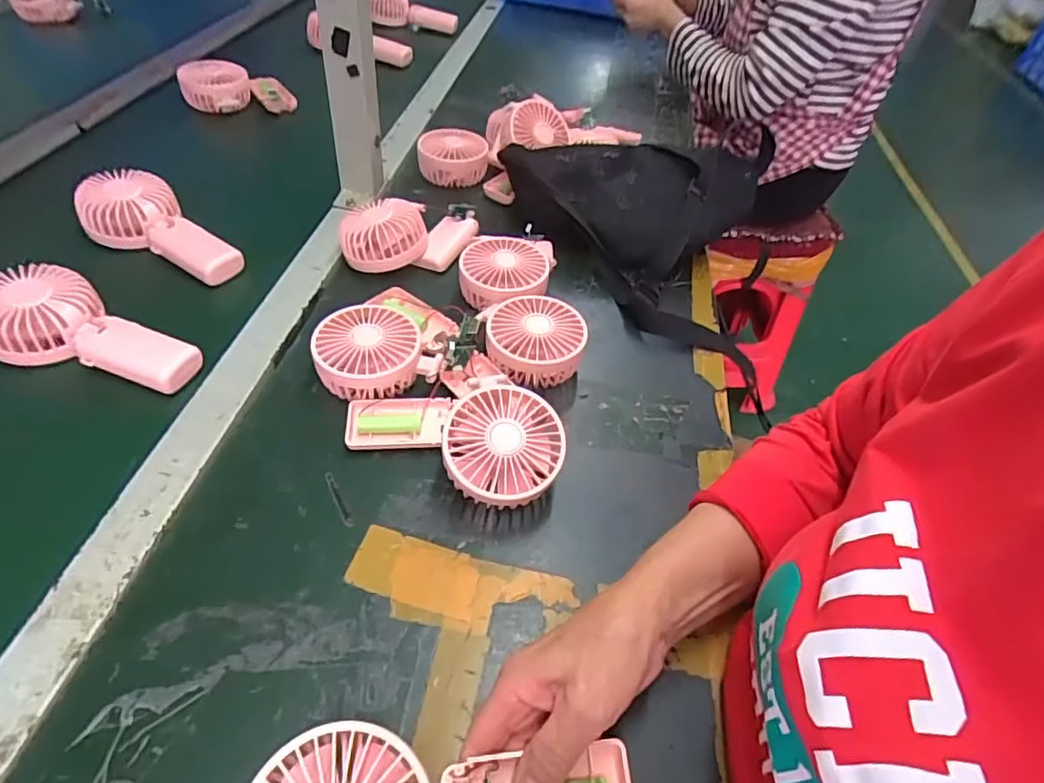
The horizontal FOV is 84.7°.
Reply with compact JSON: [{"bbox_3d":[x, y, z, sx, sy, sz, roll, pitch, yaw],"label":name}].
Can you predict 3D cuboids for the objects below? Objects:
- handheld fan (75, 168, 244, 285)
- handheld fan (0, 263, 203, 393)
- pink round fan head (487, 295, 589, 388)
[{"bbox_3d":[-0.352,-0.161,0.572,0.169,0.049,0.084,30,49,4],"label":"handheld fan"},{"bbox_3d":[-0.352,-0.049,0.475,0.170,0.041,0.077,21,46,-5],"label":"handheld fan"},{"bbox_3d":[0.013,-0.046,0.519,0.084,0.042,0.086,4,48,-5],"label":"pink round fan head"}]

